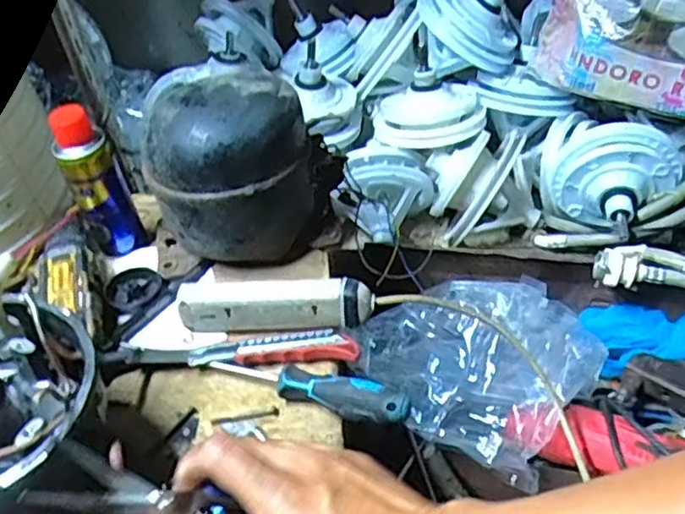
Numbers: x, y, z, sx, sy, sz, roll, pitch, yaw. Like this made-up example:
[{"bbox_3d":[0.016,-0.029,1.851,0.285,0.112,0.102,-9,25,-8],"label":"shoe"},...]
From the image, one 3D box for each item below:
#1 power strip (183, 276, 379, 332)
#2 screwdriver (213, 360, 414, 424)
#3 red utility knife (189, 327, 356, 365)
[{"bbox_3d":[-0.061,0.044,0.622,0.172,0.041,0.031,-1,43,8],"label":"power strip"},{"bbox_3d":[-0.029,0.110,0.568,0.176,0.030,0.030,14,46,22],"label":"screwdriver"},{"bbox_3d":[-0.060,0.083,0.610,0.147,0.018,0.036,-2,43,7],"label":"red utility knife"}]

